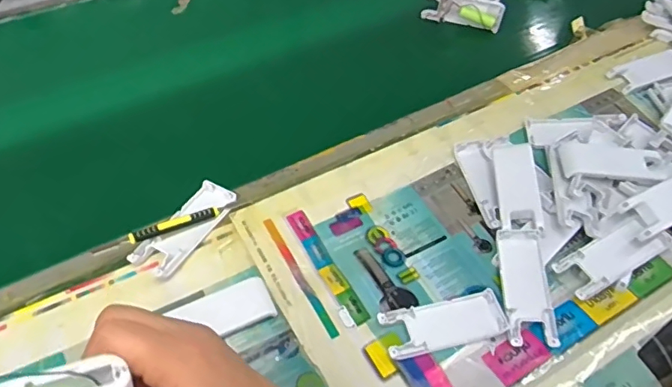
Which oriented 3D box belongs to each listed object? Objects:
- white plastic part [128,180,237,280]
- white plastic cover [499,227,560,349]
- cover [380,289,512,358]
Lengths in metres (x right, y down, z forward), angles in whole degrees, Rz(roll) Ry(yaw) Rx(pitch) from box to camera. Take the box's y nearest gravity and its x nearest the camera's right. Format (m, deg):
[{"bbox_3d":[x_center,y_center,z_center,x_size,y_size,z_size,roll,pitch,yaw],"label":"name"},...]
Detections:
[{"bbox_3d":[-0.136,0.030,0.474,0.039,0.017,0.103,28,57,16],"label":"white plastic part"},{"bbox_3d":[0.164,0.077,0.452,0.037,0.013,0.106,5,53,0],"label":"white plastic cover"},{"bbox_3d":[0.091,0.106,0.434,0.103,0.009,0.040,-9,55,-11],"label":"cover"}]

